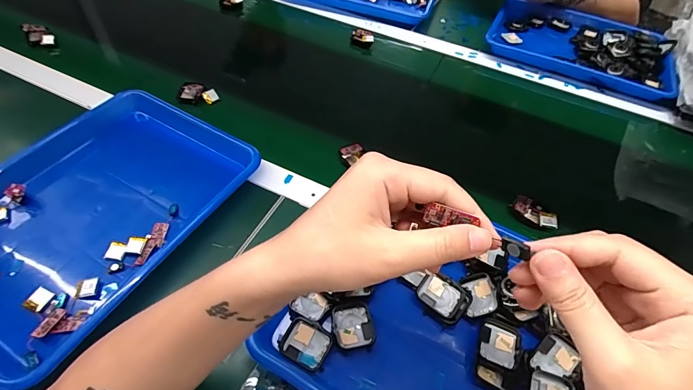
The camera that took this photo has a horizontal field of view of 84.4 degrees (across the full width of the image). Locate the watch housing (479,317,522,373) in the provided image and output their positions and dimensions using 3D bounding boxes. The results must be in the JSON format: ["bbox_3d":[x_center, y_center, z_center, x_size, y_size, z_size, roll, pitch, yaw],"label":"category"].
[{"bbox_3d":[0.139,0.137,0.350,0.034,0.011,0.040,22,53,12],"label":"watch housing"}]

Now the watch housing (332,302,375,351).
[{"bbox_3d":[0.007,0.121,0.357,0.037,0.011,0.039,-8,53,-12],"label":"watch housing"}]

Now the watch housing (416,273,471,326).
[{"bbox_3d":[0.093,0.102,0.373,0.049,0.007,0.040,31,71,16],"label":"watch housing"}]

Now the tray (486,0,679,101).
[{"bbox_3d":[0.443,-0.294,0.729,0.311,0.035,0.222,26,53,15],"label":"tray"}]

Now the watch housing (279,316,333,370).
[{"bbox_3d":[-0.036,0.134,0.345,0.042,0.011,0.036,22,52,11],"label":"watch housing"}]

